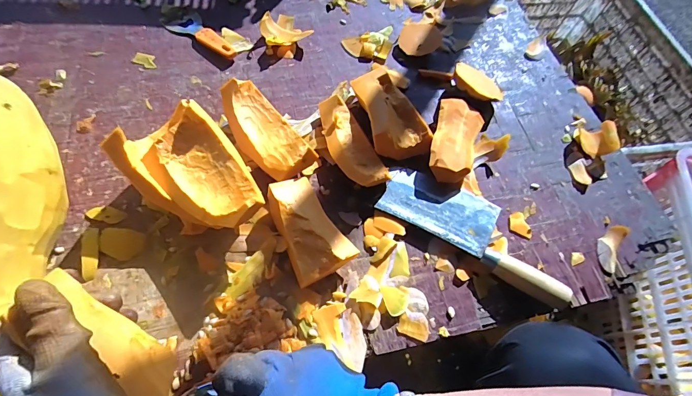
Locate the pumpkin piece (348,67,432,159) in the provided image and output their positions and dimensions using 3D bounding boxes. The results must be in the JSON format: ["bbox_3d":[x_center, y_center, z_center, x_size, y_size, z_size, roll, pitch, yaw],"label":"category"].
[{"bbox_3d":[0.064,-0.121,0.505,0.085,0.052,0.142,-12,64,-9],"label":"pumpkin piece"}]

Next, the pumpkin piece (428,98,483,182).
[{"bbox_3d":[0.152,-0.081,0.499,0.062,0.033,0.129,19,63,7],"label":"pumpkin piece"}]

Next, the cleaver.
[{"bbox_3d":[0.163,0.033,0.448,0.240,0.028,0.089,30,65,12],"label":"cleaver"}]

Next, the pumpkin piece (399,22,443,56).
[{"bbox_3d":[0.126,-0.270,0.604,0.068,0.025,0.071,1,62,-2],"label":"pumpkin piece"}]

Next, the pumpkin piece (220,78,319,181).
[{"bbox_3d":[-0.107,-0.086,0.475,0.073,0.051,0.154,-33,69,-18],"label":"pumpkin piece"}]

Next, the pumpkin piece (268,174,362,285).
[{"bbox_3d":[-0.046,0.035,0.423,0.068,0.041,0.120,-26,66,-15],"label":"pumpkin piece"}]

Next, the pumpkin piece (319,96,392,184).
[{"bbox_3d":[0.006,-0.071,0.484,0.056,0.036,0.147,-22,65,-13],"label":"pumpkin piece"}]

